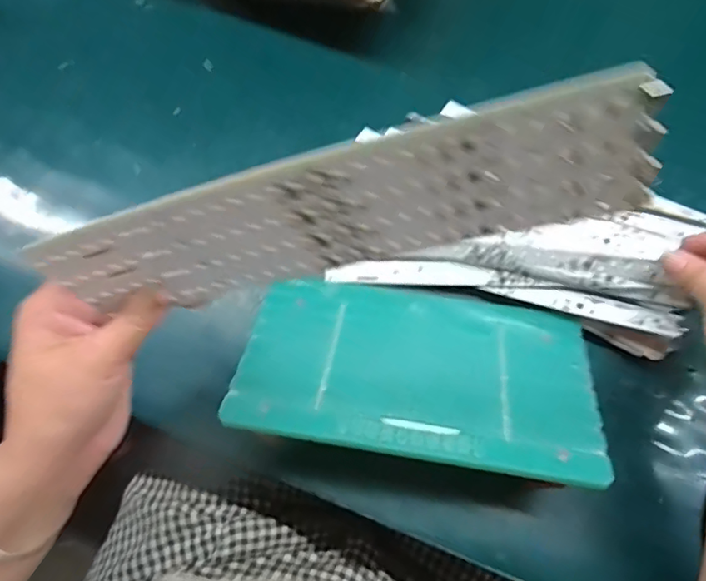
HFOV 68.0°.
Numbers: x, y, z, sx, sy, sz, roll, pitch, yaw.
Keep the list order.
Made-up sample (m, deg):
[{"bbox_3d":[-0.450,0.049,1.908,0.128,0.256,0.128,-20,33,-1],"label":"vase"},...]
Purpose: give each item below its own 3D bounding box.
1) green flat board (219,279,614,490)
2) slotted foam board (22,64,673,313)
[{"bbox_3d":[0.044,0.051,0.366,0.234,0.005,0.143,8,43,5],"label":"green flat board"},{"bbox_3d":[-0.014,-0.030,0.244,0.274,0.075,0.008,-13,52,18],"label":"slotted foam board"}]

